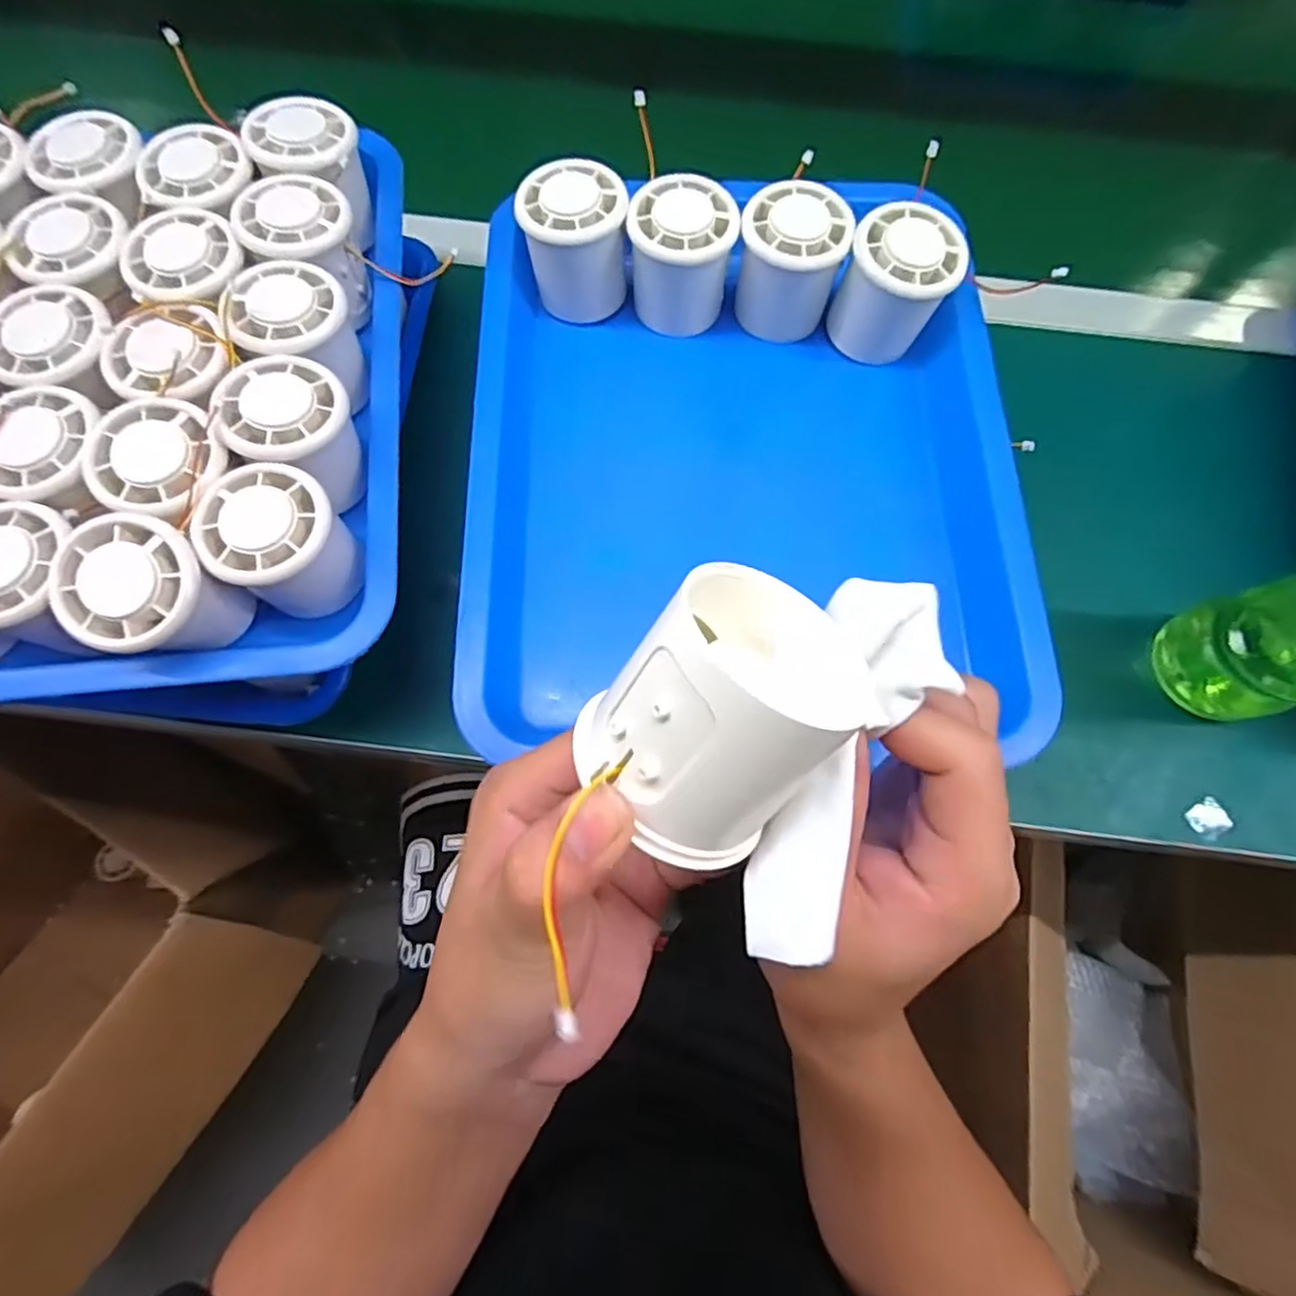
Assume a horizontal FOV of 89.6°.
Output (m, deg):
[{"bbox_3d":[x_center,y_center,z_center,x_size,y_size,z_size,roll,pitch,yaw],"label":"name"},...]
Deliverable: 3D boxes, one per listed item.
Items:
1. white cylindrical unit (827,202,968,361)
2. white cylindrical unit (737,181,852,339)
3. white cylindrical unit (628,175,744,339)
[{"bbox_3d":[0.131,-0.192,0.347,0.056,0.053,0.049,25,73,7],"label":"white cylindrical unit"},{"bbox_3d":[0.075,-0.205,0.359,0.052,0.066,0.049,0,72,-1],"label":"white cylindrical unit"},{"bbox_3d":[0.017,-0.211,0.356,0.053,0.055,0.051,0,72,-1],"label":"white cylindrical unit"}]

